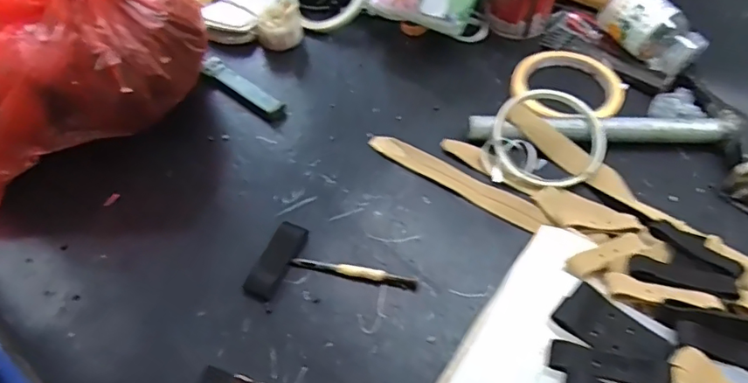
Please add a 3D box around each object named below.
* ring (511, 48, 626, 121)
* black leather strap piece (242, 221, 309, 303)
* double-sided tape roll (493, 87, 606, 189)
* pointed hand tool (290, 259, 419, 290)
[{"bbox_3d":[0.173,-0.094,0.471,0.096,0.015,0.101,-1,54,1],"label":"ring"},{"bbox_3d":[-0.070,0.049,0.376,0.023,0.012,0.061,22,57,17],"label":"black leather strap piece"},{"bbox_3d":[0.142,-0.046,0.423,0.088,0.008,0.090,0,67,0],"label":"double-sided tape roll"},{"bbox_3d":[-0.014,0.058,0.373,0.089,0.009,0.008,9,54,8],"label":"pointed hand tool"}]

